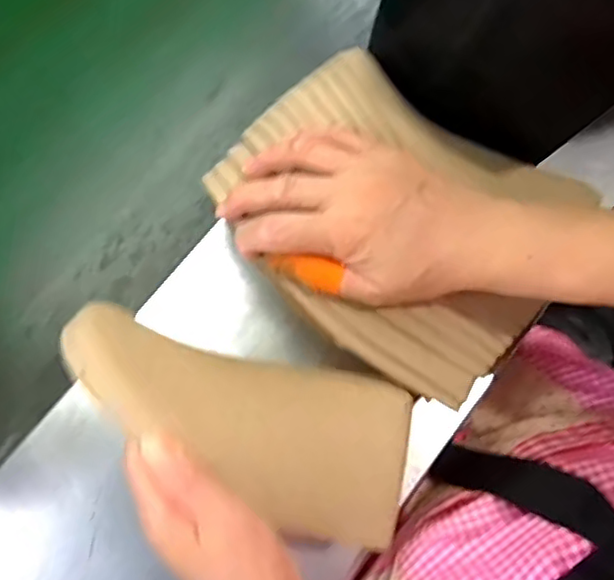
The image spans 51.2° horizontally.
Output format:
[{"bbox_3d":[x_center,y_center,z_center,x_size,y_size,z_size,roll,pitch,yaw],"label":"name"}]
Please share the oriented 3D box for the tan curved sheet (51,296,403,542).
[{"bbox_3d":[-0.035,0.068,0.359,0.204,0.056,0.094,26,76,-6],"label":"tan curved sheet"}]

